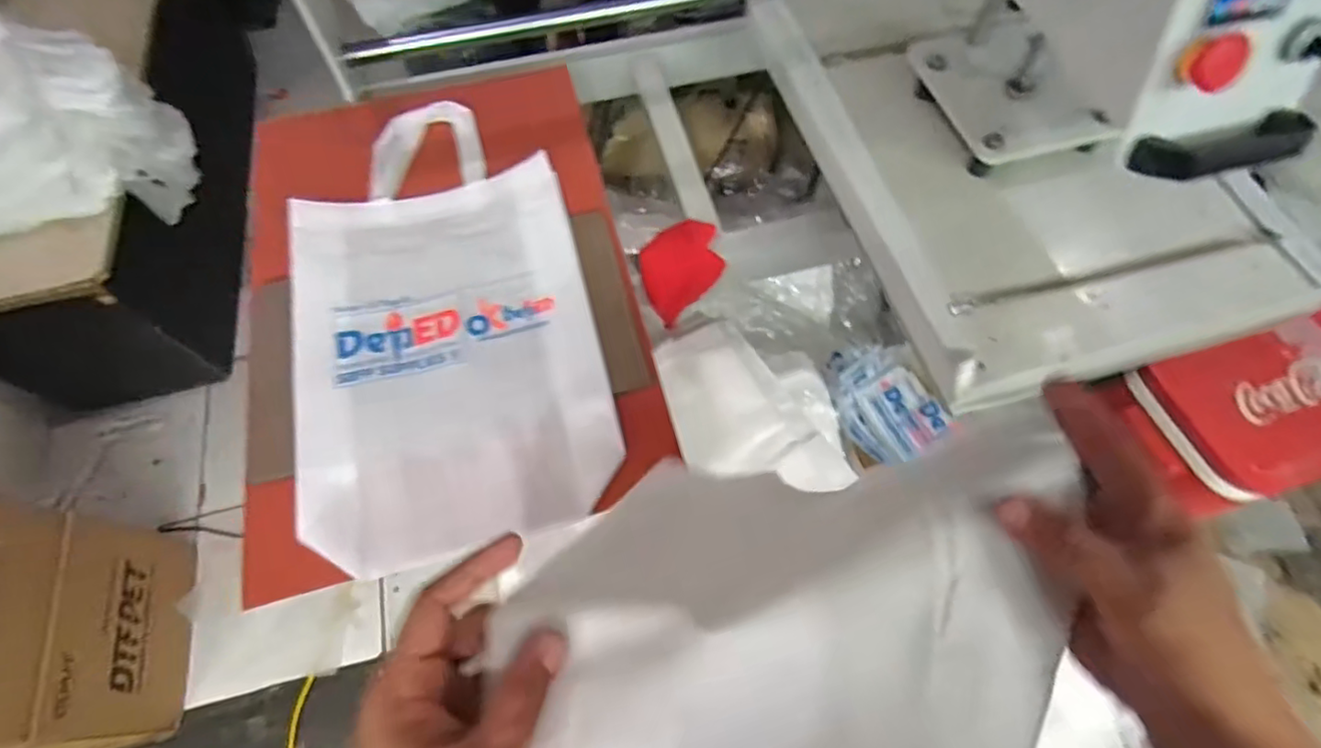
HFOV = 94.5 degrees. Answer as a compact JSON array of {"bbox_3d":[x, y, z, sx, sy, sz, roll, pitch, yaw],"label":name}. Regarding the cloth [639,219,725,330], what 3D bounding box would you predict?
[{"bbox_3d":[0.030,-0.136,0.803,0.107,0.014,0.112,-23,102,6],"label":"cloth"}]

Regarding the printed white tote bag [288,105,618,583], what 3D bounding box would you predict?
[{"bbox_3d":[-0.231,-0.086,0.648,0.291,0.041,0.539,-13,64,-6],"label":"printed white tote bag"}]

